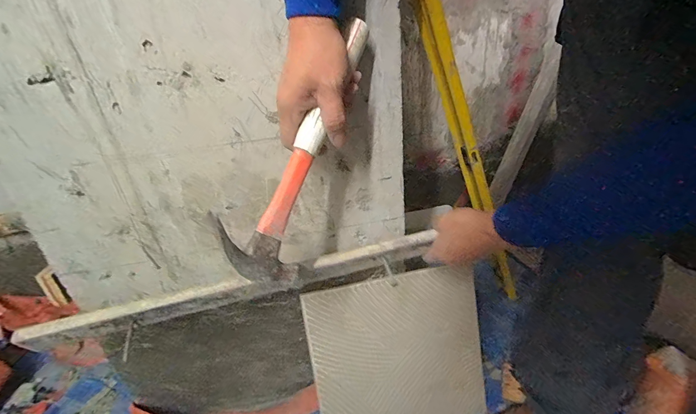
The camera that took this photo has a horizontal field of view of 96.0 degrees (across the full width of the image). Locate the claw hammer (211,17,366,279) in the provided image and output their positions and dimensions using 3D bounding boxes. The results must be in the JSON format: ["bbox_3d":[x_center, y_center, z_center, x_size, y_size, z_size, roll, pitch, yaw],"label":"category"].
[{"bbox_3d":[-0.041,-0.064,0.326,0.033,0.291,0.102,19,-6,36],"label":"claw hammer"}]

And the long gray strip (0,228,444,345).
[{"bbox_3d":[-0.130,0.104,0.413,0.508,0.034,0.014,-12,29,-10],"label":"long gray strip"}]

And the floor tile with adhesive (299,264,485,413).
[{"bbox_3d":[0.088,0.260,0.536,0.289,0.297,0.012,-10,5,-8],"label":"floor tile with adhesive"}]

